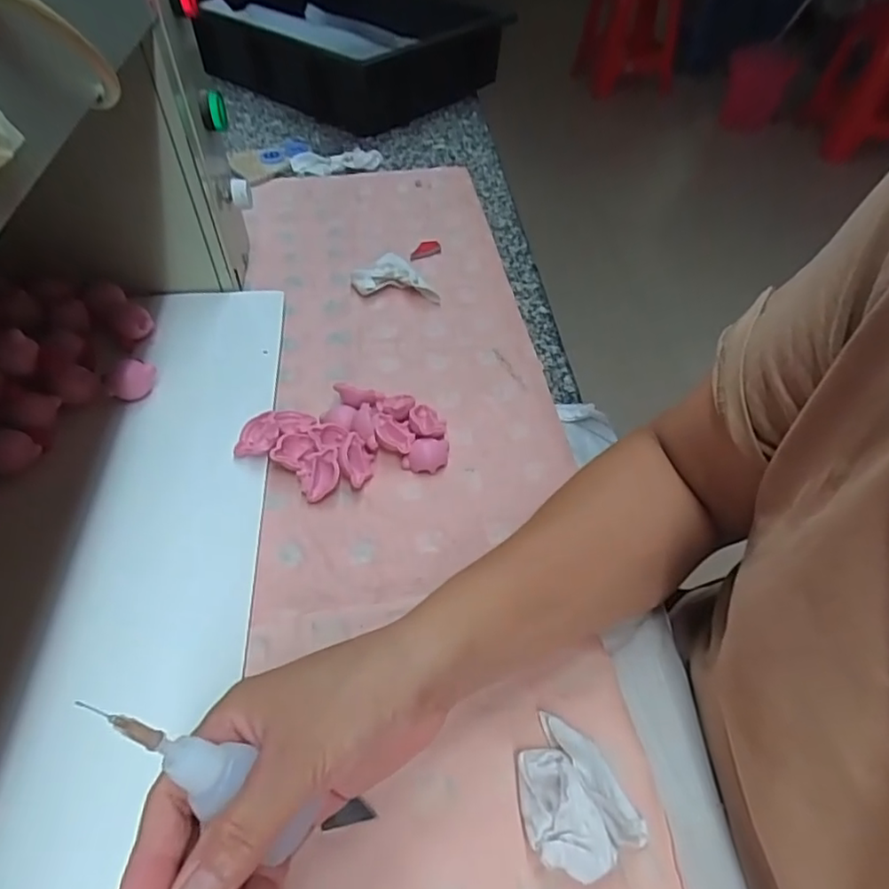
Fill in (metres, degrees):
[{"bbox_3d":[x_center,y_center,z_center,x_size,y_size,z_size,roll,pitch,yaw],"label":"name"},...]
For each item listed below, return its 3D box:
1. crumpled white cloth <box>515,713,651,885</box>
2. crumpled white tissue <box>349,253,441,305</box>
[{"bbox_3d":[0.059,0.166,0.282,0.051,0.021,0.064,-21,53,-18],"label":"crumpled white cloth"},{"bbox_3d":[-0.043,-0.159,0.560,0.085,0.017,0.044,10,50,8],"label":"crumpled white tissue"}]

